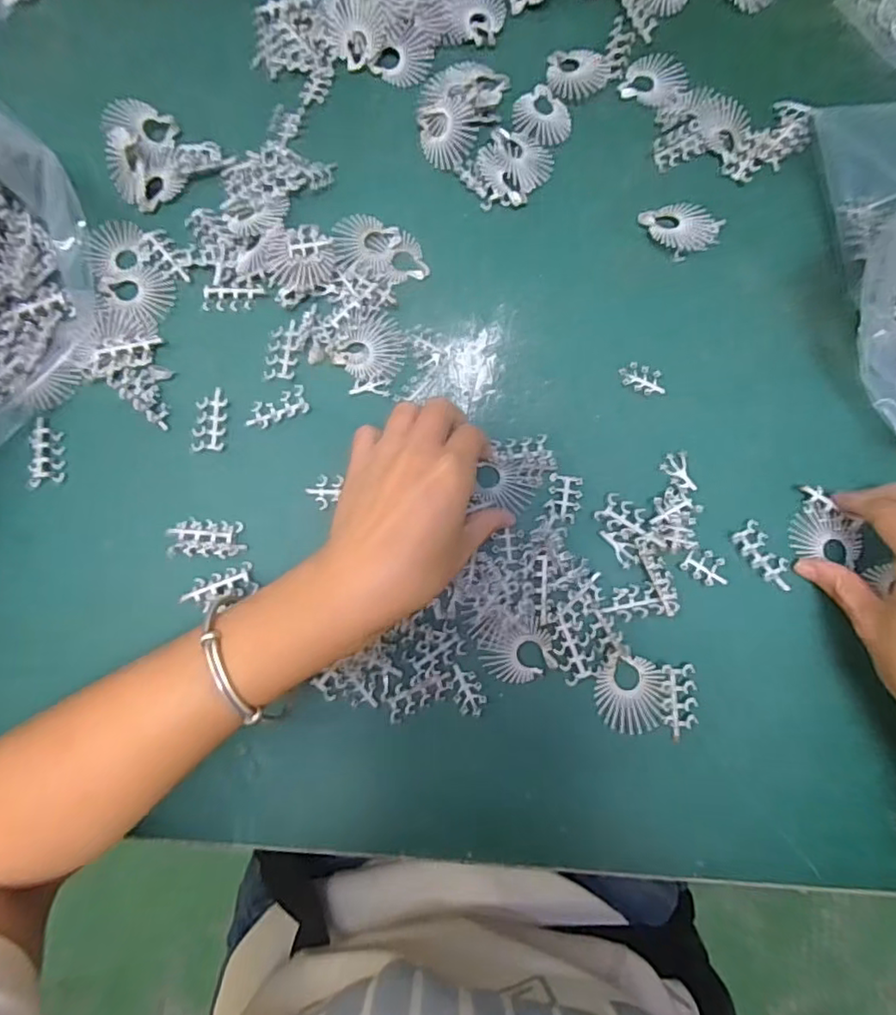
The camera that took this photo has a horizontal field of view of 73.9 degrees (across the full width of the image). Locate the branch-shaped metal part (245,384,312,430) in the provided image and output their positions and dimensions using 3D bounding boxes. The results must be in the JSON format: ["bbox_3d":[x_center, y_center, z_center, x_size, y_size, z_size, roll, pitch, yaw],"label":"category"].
[{"bbox_3d":[-0.104,-0.060,0.360,0.037,0.004,0.017,-22,80,-5],"label":"branch-shaped metal part"}]

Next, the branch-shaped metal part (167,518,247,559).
[{"bbox_3d":[-0.139,0.018,0.343,0.041,0.010,0.021,0,79,0],"label":"branch-shaped metal part"}]

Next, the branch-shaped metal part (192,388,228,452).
[{"bbox_3d":[-0.143,-0.053,0.358,0.018,0.004,0.039,1,79,0],"label":"branch-shaped metal part"}]

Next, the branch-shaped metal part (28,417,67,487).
[{"bbox_3d":[-0.238,-0.034,0.352,0.017,0.004,0.040,-6,79,-1],"label":"branch-shaped metal part"}]

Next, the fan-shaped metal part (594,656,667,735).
[{"bbox_3d":[0.101,0.104,0.329,0.038,0.004,0.040,0,79,0],"label":"fan-shaped metal part"}]

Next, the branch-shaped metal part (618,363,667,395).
[{"bbox_3d":[0.120,-0.079,0.366,0.029,0.004,0.017,23,80,4],"label":"branch-shaped metal part"}]

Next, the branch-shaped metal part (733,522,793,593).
[{"bbox_3d":[0.184,0.028,0.343,0.018,0.004,0.042,-34,81,-7],"label":"branch-shaped metal part"}]

